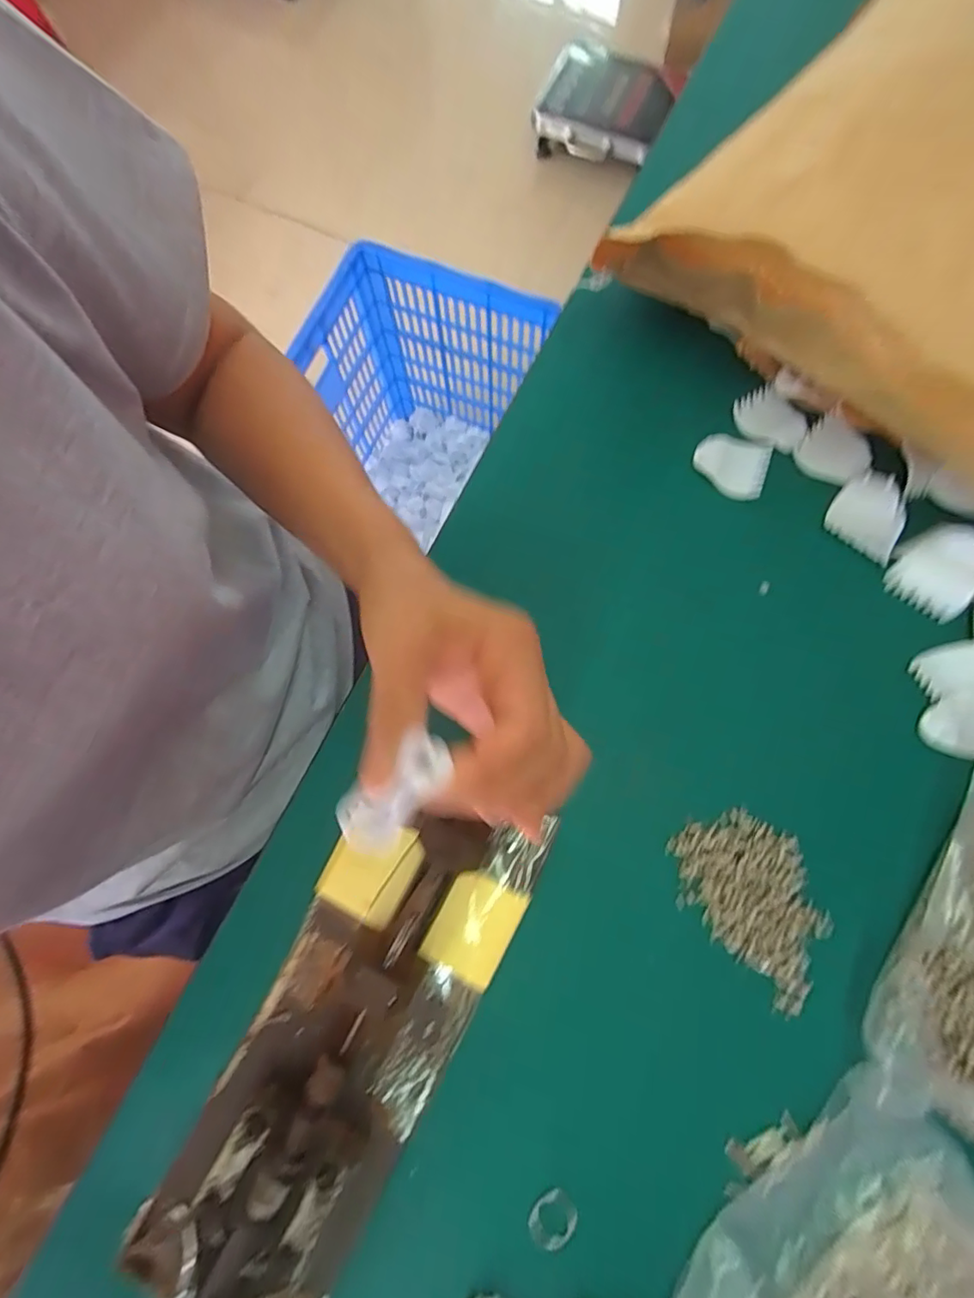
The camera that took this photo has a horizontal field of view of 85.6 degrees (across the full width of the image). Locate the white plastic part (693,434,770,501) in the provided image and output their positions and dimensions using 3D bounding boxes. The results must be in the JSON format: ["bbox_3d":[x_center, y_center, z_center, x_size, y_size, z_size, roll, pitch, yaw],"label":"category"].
[{"bbox_3d":[0.166,-0.125,0.357,0.049,0.008,0.041,22,77,7],"label":"white plastic part"}]

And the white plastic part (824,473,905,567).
[{"bbox_3d":[0.247,-0.087,0.338,0.046,0.010,0.047,33,79,9],"label":"white plastic part"}]

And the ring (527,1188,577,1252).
[{"bbox_3d":[0.032,0.281,0.259,0.020,0.007,0.024,27,78,8],"label":"ring"}]

